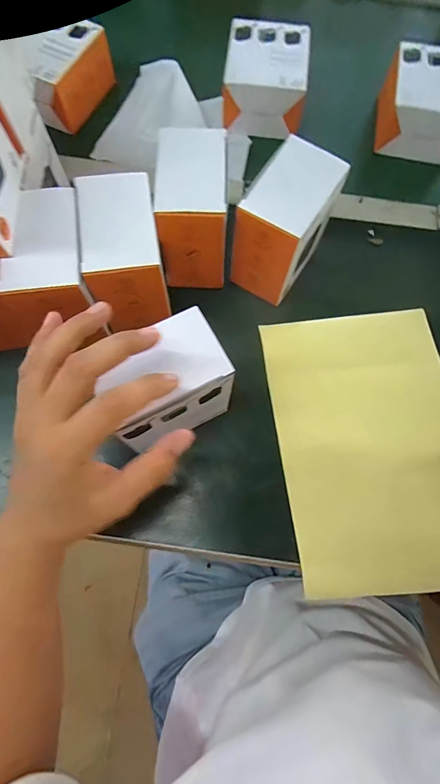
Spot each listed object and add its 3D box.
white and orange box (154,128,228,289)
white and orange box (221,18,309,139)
[{"bbox_3d":[-0.024,-0.179,0.375,0.067,0.116,0.101,-1,74,-1],"label":"white and orange box"},{"bbox_3d":[0.058,-0.404,0.472,0.100,0.056,0.121,5,74,0],"label":"white and orange box"}]

